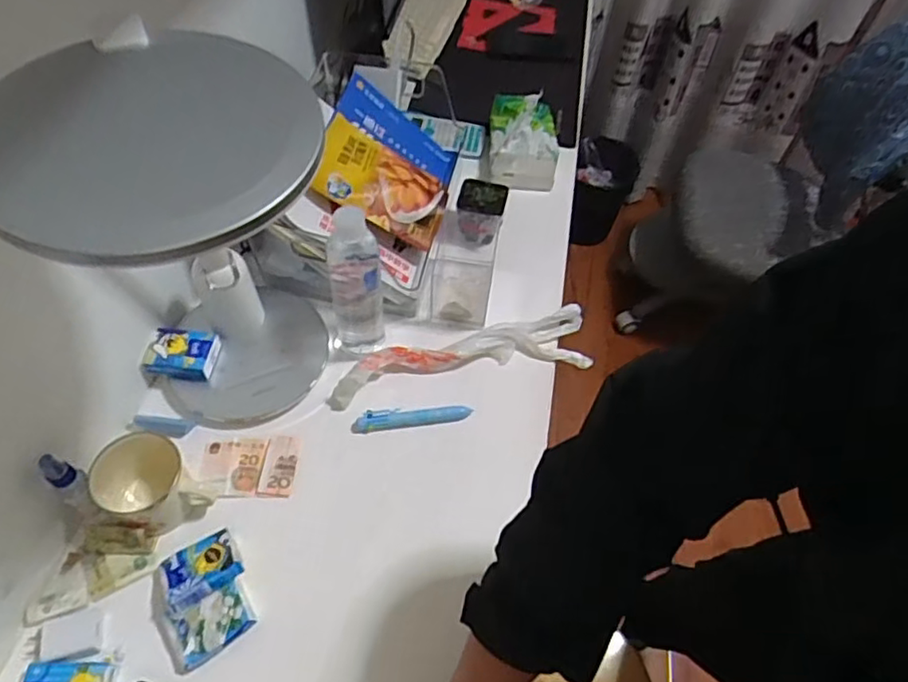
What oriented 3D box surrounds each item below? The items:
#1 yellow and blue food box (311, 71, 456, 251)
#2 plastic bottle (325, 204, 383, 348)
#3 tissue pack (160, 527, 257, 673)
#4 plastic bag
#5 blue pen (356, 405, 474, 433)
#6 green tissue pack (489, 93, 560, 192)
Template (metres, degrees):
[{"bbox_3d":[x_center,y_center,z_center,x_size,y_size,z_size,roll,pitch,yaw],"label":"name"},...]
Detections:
[{"bbox_3d":[-0.092,-0.248,0.870,0.185,0.045,0.245,26,46,-15],"label":"yellow and blue food box"},{"bbox_3d":[-0.113,-0.073,0.724,0.058,0.224,0.059,-7,56,-8],"label":"plastic bottle"},{"bbox_3d":[-0.243,0.249,0.616,0.071,0.030,0.114,-18,58,-15],"label":"tissue pack"},{"bbox_3d":[0.013,0.014,0.799,0.348,0.037,0.083,-9,57,-9],"label":"plastic bag"},{"bbox_3d":[-0.048,0.093,0.758,0.136,0.013,0.022,-4,56,-6],"label":"blue pen"},{"bbox_3d":[0.113,-0.326,1.017,0.110,0.083,0.152,2,55,-2],"label":"green tissue pack"}]

